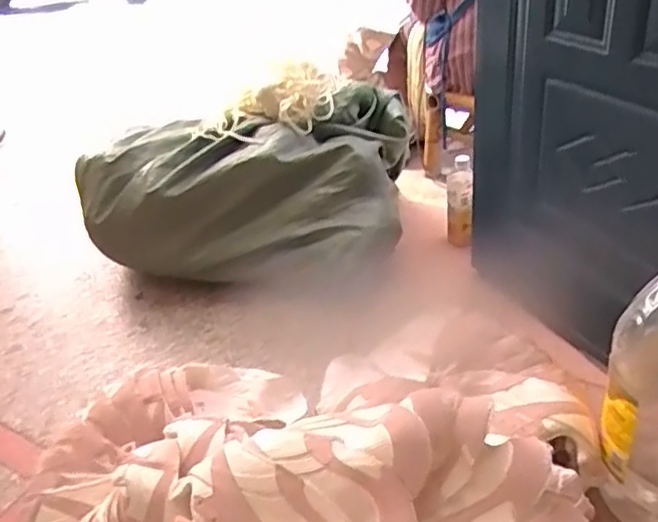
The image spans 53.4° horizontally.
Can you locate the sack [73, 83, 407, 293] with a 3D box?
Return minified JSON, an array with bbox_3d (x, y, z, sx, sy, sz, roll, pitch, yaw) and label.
[{"bbox_3d":[-0.175,-0.168,1.454,0.713,0.269,0.407,-5,32,3],"label":"sack"}]

